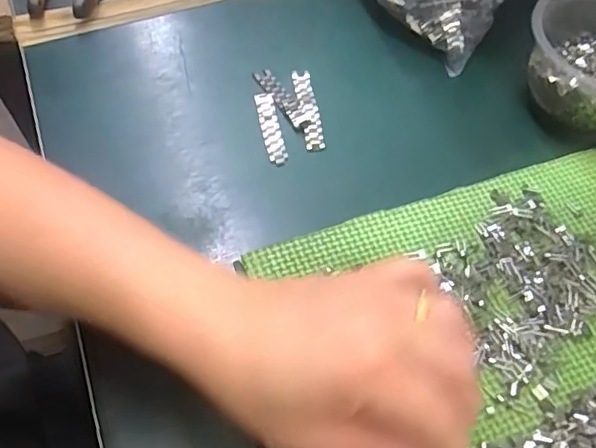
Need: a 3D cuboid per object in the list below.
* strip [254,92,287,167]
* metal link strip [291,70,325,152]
[{"bbox_3d":[-0.019,-0.067,0.391,0.013,0.005,0.059,-10,58,-6],"label":"strip"},{"bbox_3d":[0.008,-0.083,0.404,0.013,0.004,0.071,-7,57,-5],"label":"metal link strip"}]

